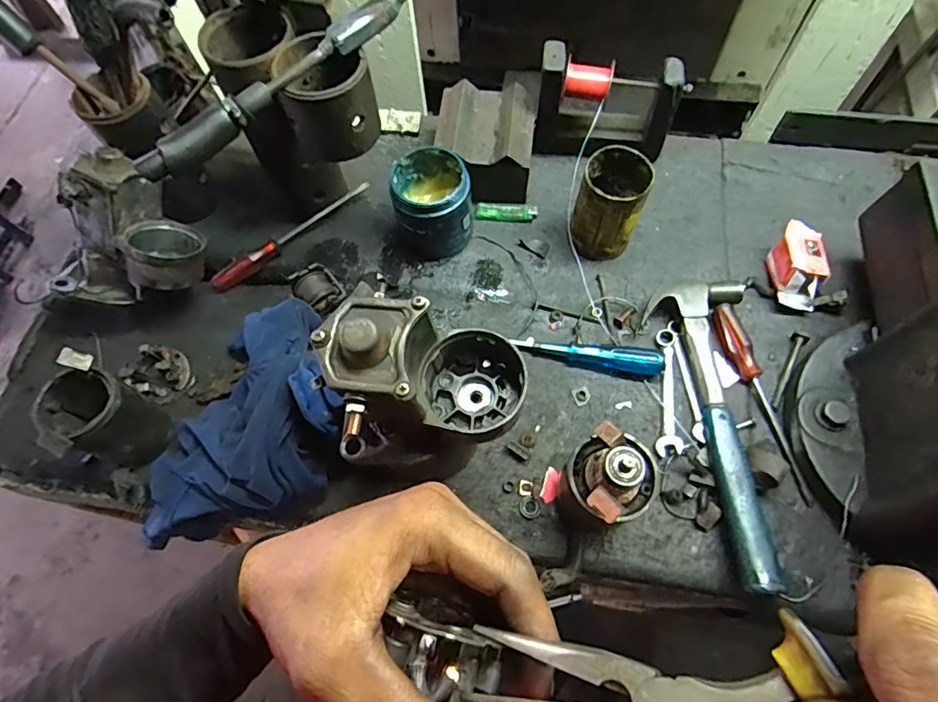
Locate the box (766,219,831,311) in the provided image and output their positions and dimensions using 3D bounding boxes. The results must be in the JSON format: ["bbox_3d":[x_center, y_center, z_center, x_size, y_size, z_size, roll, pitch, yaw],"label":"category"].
[{"bbox_3d":[0.383,-0.099,0.601,0.046,0.054,0.095,9,67,6],"label":"box"}]

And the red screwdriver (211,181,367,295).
[{"bbox_3d":[-0.225,-0.147,0.661,0.231,0.022,0.020,-35,70,-13],"label":"red screwdriver"}]

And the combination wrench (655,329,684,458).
[{"bbox_3d":[0.220,0.042,0.564,0.023,0.015,0.147,8,67,6],"label":"combination wrench"}]

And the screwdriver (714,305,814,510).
[{"bbox_3d":[0.315,0.050,0.551,0.020,0.024,0.219,-13,66,-4],"label":"screwdriver"}]

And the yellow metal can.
[{"bbox_3d":[0.164,-0.171,0.603,0.075,0.112,0.085,12,67,7],"label":"yellow metal can"}]

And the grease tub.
[{"bbox_3d":[-0.042,-0.178,0.622,0.090,0.100,0.096,-1,66,2],"label":"grease tub"}]

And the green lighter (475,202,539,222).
[{"bbox_3d":[0.049,-0.181,0.670,0.079,0.010,0.022,3,66,4],"label":"green lighter"}]

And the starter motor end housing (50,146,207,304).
[{"bbox_3d":[-0.378,-0.113,0.557,0.117,0.117,0.152,36,72,16],"label":"starter motor end housing"}]

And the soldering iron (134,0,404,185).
[{"bbox_3d":[-0.168,-0.234,0.454,0.267,0.038,0.030,-39,71,-14],"label":"soldering iron"}]

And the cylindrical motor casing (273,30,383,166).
[{"bbox_3d":[-0.136,-0.249,0.504,0.086,0.080,0.090,-24,68,-9],"label":"cylindrical motor casing"}]

